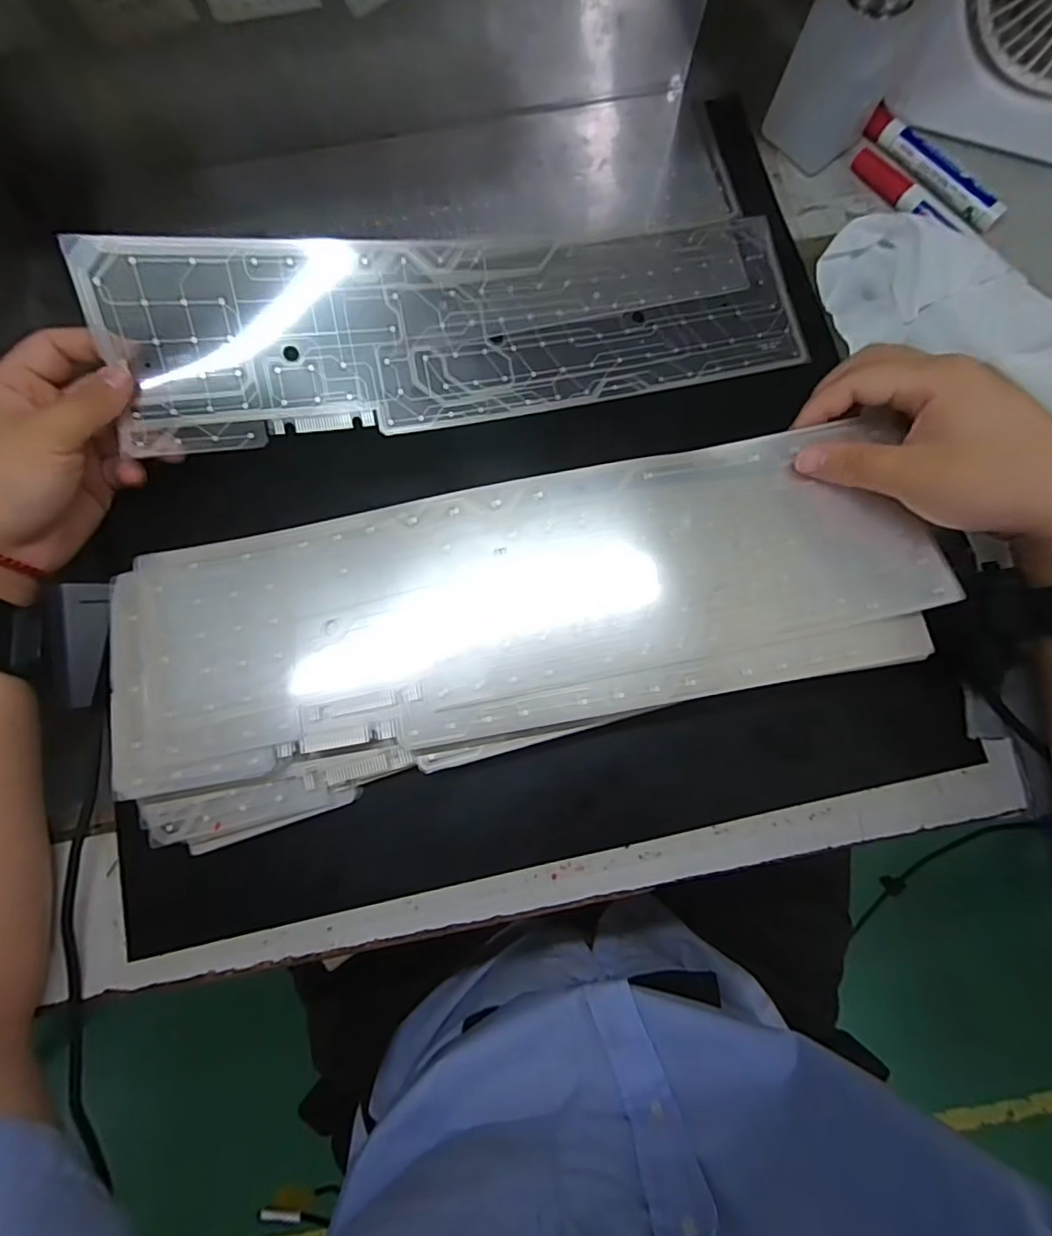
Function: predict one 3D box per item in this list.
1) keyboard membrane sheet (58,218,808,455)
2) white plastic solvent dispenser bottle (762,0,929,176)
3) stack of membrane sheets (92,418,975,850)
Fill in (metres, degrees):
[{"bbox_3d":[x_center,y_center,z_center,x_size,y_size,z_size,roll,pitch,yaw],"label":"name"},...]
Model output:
[{"bbox_3d":[-0.028,-0.181,0.346,0.405,0.030,0.108,-10,91,-9],"label":"keyboard membrane sheet"},{"bbox_3d":[0.206,-0.358,0.343,0.074,0.116,0.054,-41,82,-8],"label":"white plastic solvent dispenser bottle"},{"bbox_3d":[-0.001,0.000,0.303,0.416,0.026,0.145,-12,79,-1],"label":"stack of membrane sheets"}]

